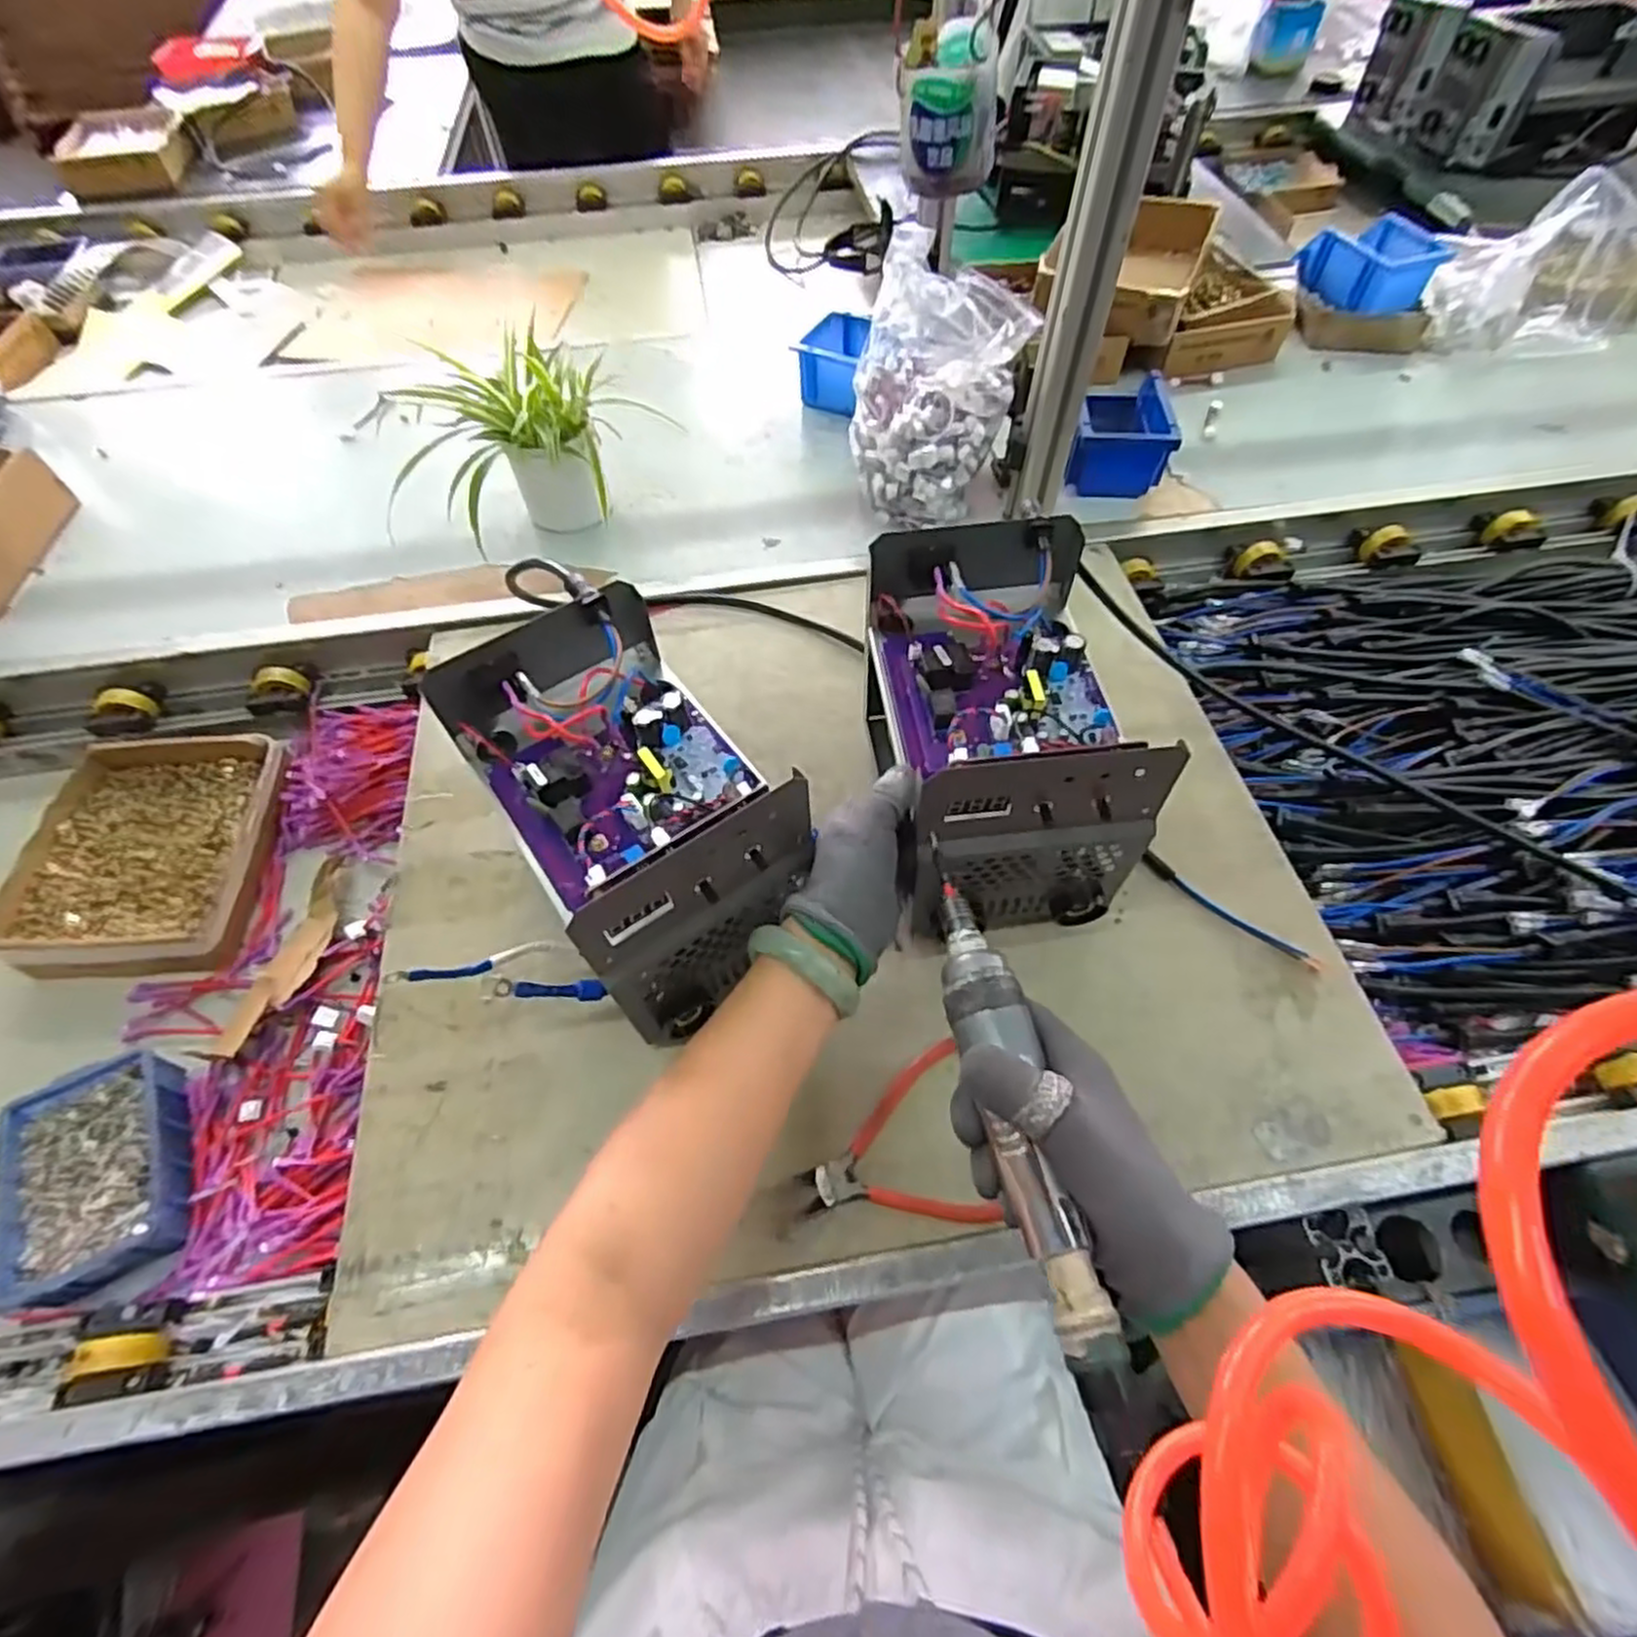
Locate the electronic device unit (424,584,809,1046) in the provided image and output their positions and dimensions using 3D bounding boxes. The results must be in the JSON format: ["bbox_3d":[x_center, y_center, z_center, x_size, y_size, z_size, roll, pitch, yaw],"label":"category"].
[{"bbox_3d":[-0.119,-0.006,0.504,0.144,0.151,0.221,-32,63,-18],"label":"electronic device unit"}]

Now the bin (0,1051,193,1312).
[{"bbox_3d":[-0.517,0.255,0.551,0.108,0.043,0.155,-21,60,-12],"label":"bin"}]

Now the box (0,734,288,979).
[{"bbox_3d":[-0.609,0.028,0.704,0.203,0.048,0.230,0,58,1],"label":"box"}]

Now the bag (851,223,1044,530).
[{"bbox_3d":[0.116,-0.414,0.776,0.158,0.209,0.167,9,58,6],"label":"bag"}]

